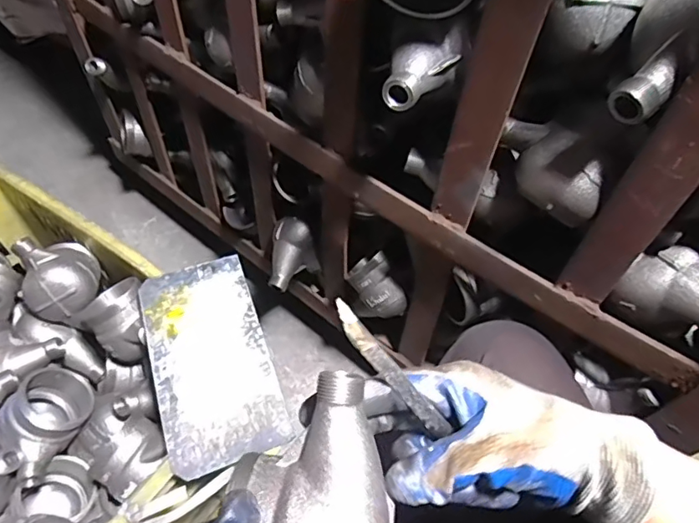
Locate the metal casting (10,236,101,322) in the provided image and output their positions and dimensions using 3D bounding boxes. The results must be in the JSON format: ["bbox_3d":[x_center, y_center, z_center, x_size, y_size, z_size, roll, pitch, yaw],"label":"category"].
[{"bbox_3d":[-0.375,0.027,0.679,0.104,0.084,0.104,5,80,-28],"label":"metal casting"}]

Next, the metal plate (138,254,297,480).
[{"bbox_3d":[-0.151,0.101,0.570,0.122,0.005,0.238,-16,57,-14],"label":"metal plate"}]

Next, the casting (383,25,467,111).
[{"bbox_3d":[0.050,-0.143,0.388,0.069,0.034,0.039,-42,66,-13],"label":"casting"}]

